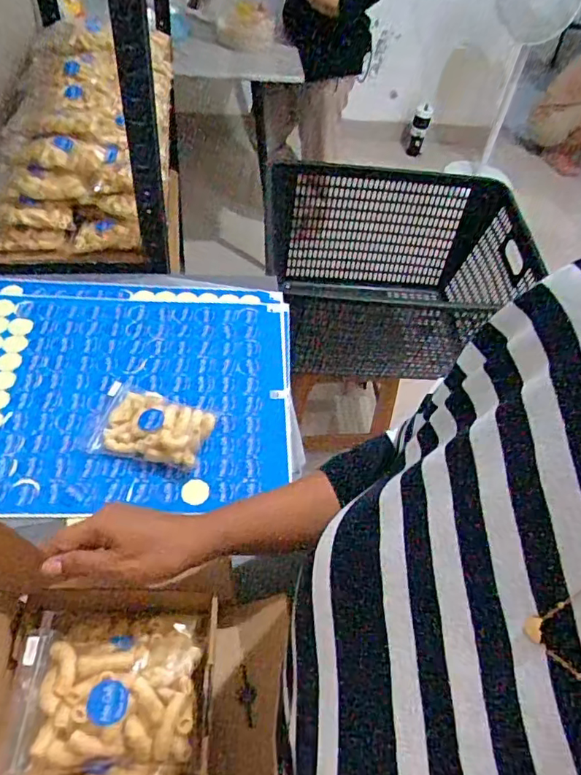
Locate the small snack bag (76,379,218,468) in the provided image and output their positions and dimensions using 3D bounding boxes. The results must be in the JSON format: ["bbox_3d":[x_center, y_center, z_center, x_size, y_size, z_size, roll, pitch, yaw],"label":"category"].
[{"bbox_3d":[-0.161,0.039,0.624,0.140,0.034,0.089,14,52,4],"label":"small snack bag"}]

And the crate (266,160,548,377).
[{"bbox_3d":[0.239,-0.228,1.206,0.523,0.290,0.403,1,52,-7],"label":"crate"}]

